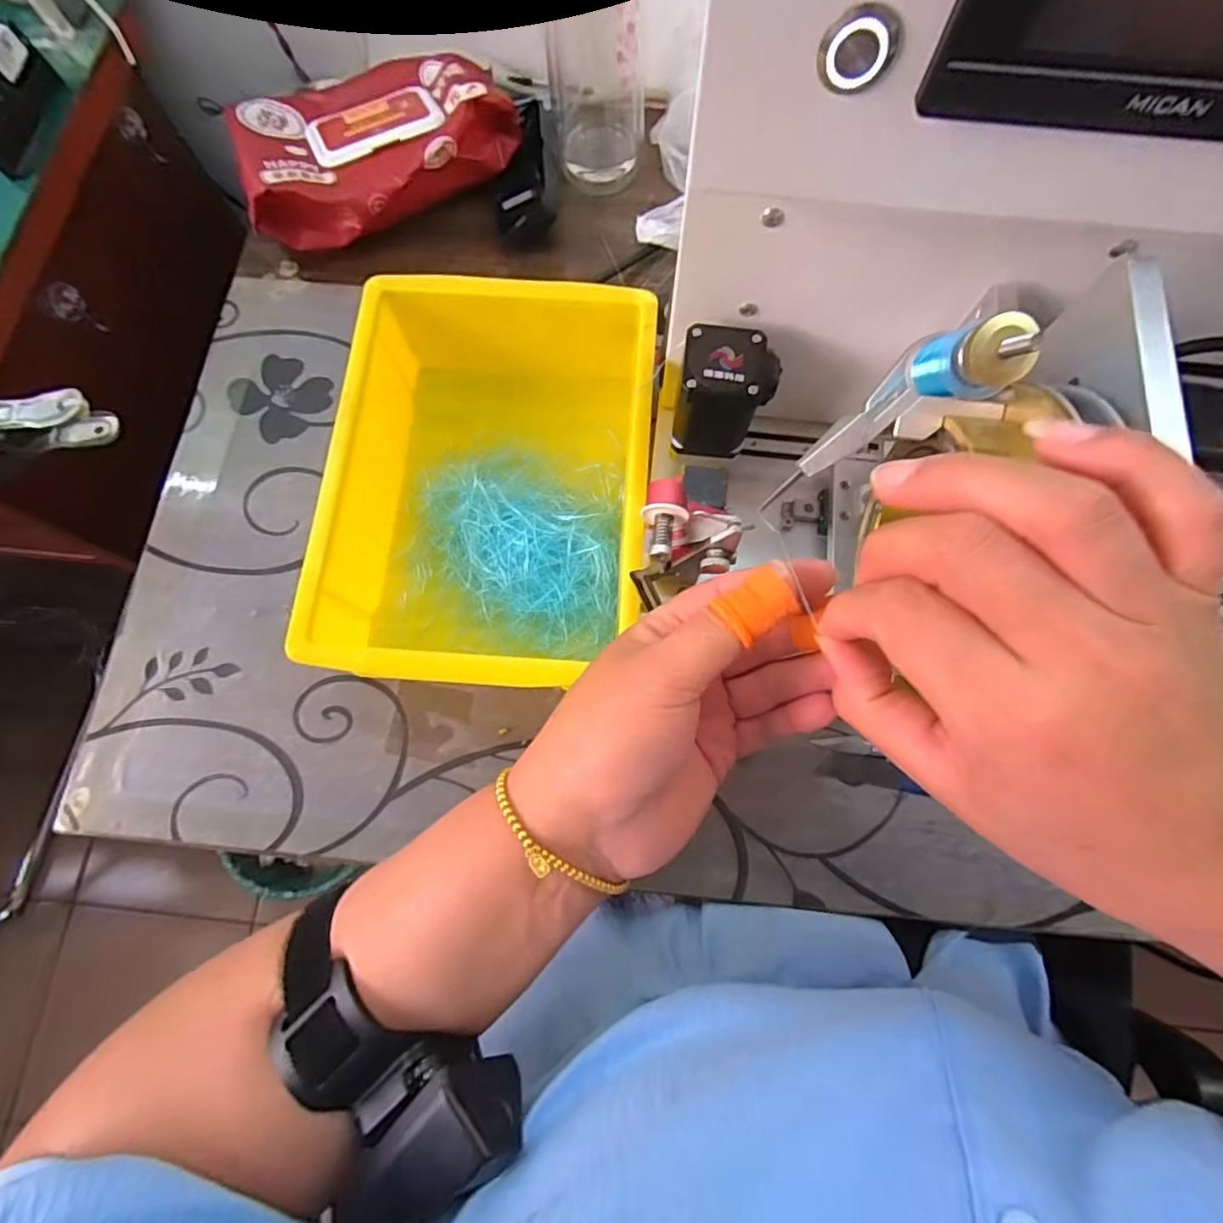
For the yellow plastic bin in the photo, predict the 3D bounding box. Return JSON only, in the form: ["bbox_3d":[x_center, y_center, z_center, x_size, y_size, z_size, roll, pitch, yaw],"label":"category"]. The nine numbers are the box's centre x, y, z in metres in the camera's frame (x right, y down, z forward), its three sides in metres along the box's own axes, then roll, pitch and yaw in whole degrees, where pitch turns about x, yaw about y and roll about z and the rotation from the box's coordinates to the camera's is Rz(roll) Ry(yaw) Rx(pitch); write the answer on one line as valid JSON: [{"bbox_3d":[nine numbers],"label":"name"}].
[{"bbox_3d":[-0.067,-0.084,0.359,0.175,0.076,0.258,5,75,2],"label":"yellow plastic bin"}]

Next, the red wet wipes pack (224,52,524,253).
[{"bbox_3d":[-0.174,-0.351,0.443,0.196,0.062,0.130,-21,75,-5],"label":"red wet wipes pack"}]

